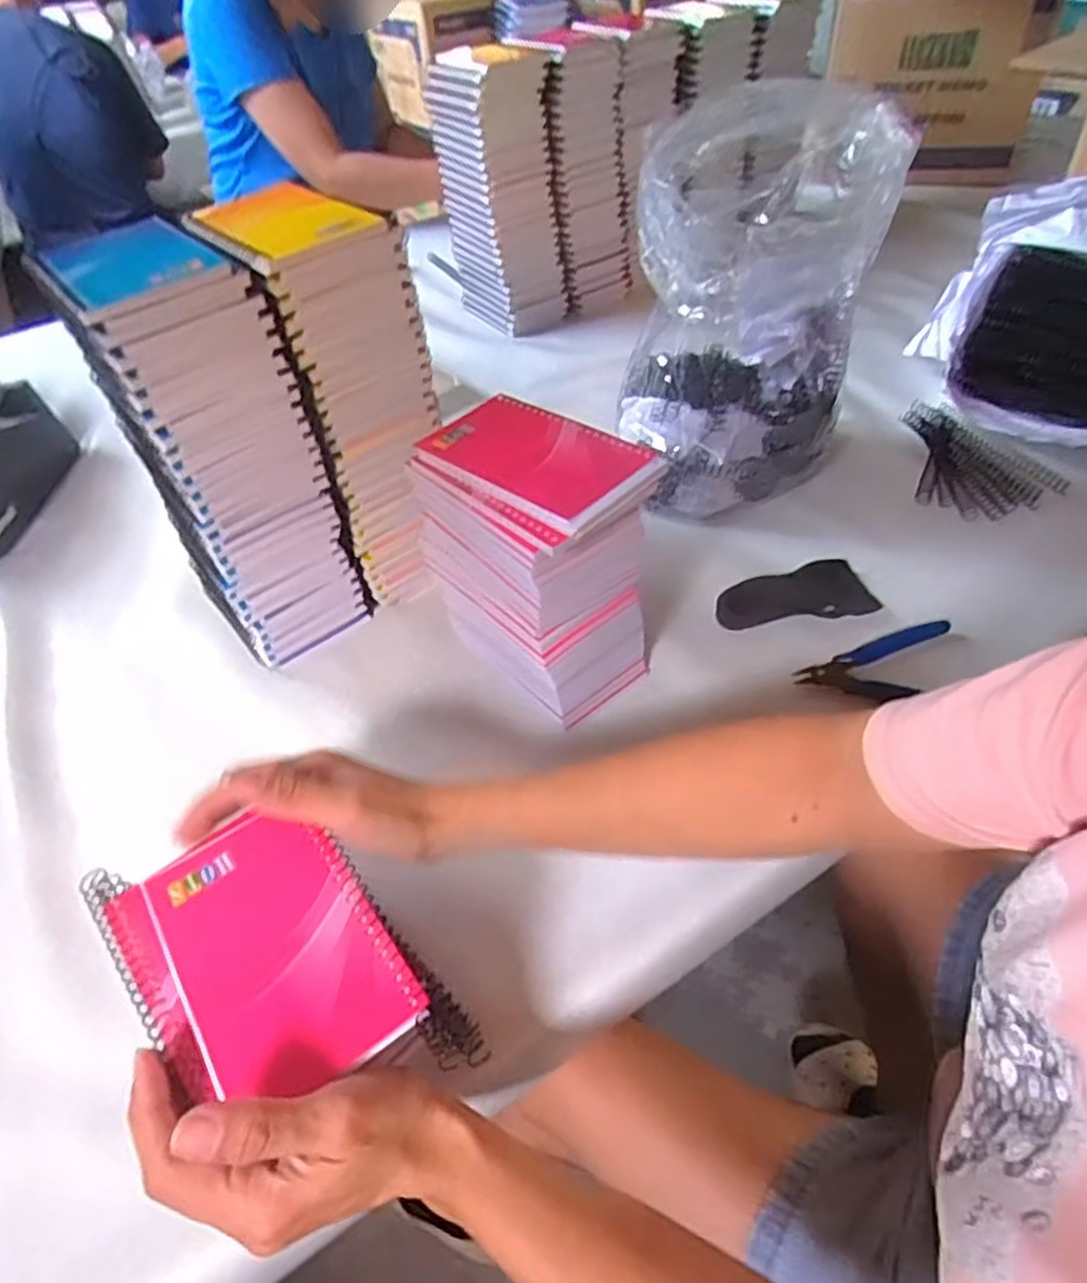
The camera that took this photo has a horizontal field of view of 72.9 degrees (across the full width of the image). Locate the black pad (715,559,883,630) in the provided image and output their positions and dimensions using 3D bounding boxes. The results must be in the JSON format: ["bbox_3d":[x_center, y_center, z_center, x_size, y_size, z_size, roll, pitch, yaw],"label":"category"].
[{"bbox_3d":[0.197,-0.032,0.574,0.124,0.017,0.058,-15,47,-7],"label":"black pad"}]

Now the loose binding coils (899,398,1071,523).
[{"bbox_3d":[0.378,-0.167,0.684,0.118,0.017,0.157,-24,49,-15],"label":"loose binding coils"}]

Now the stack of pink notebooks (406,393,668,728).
[{"bbox_3d":[0.000,-0.049,0.497,0.099,0.180,0.137,-33,52,-22],"label":"stack of pink notebooks"}]

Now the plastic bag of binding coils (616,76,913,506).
[{"bbox_3d":[0.162,-0.255,0.608,0.189,0.286,0.178,12,50,17],"label":"plastic bag of binding coils"}]

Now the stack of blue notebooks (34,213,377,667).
[{"bbox_3d":[-0.216,-0.128,0.509,0.102,0.286,0.120,-30,51,-20],"label":"stack of blue notebooks"}]

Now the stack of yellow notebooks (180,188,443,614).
[{"bbox_3d":[-0.145,-0.175,0.551,0.091,0.280,0.134,-30,51,-20],"label":"stack of yellow notebooks"}]

